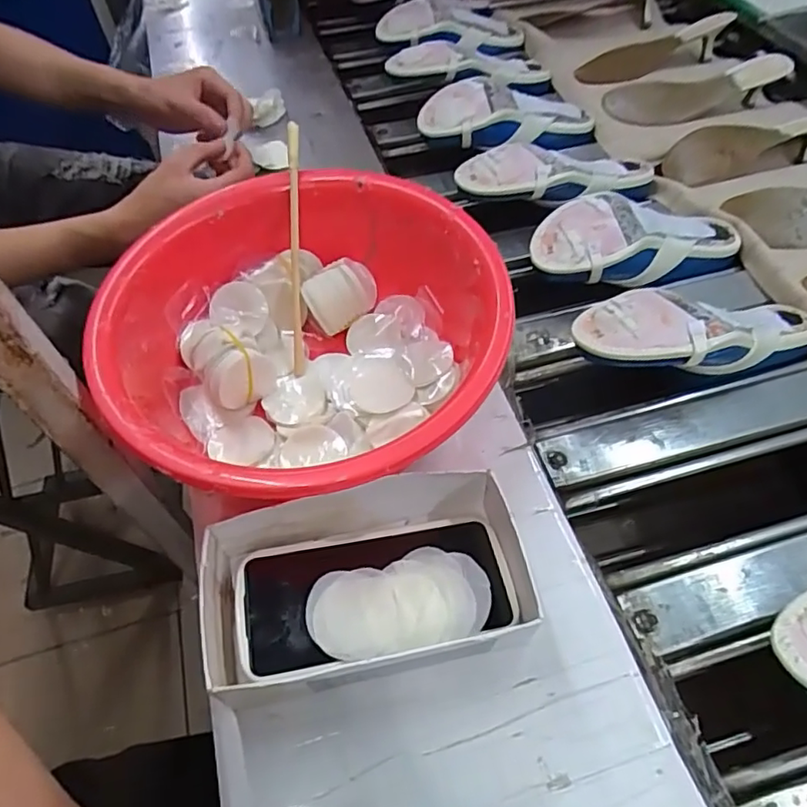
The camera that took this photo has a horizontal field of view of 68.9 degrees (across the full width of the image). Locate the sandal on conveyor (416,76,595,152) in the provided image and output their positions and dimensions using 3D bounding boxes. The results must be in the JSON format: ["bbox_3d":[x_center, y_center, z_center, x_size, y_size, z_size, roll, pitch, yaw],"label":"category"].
[{"bbox_3d":[0.130,-0.349,0.729,0.222,0.064,0.098,-2,56,1],"label":"sandal on conveyor"}]

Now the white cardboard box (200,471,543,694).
[{"bbox_3d":[-0.021,0.111,0.368,0.194,0.053,0.106,-10,56,-4],"label":"white cardboard box"}]

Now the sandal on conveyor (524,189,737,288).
[{"bbox_3d":[0.235,-0.165,0.588,0.229,0.052,0.089,-6,55,-18],"label":"sandal on conveyor"}]

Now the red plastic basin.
[{"bbox_3d":[-0.068,-0.046,0.436,0.269,0.092,0.274,-1,56,2],"label":"red plastic basin"}]

